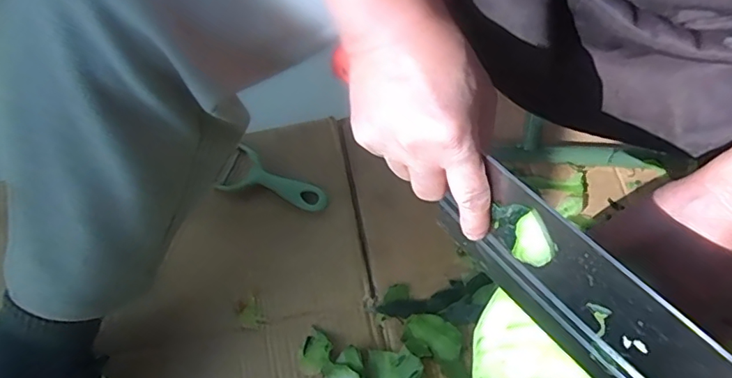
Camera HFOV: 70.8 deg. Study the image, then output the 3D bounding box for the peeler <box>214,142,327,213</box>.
[{"bbox_3d":[-0.107,0.000,0.588,0.120,0.020,0.056,28,75,10],"label":"peeler"}]

